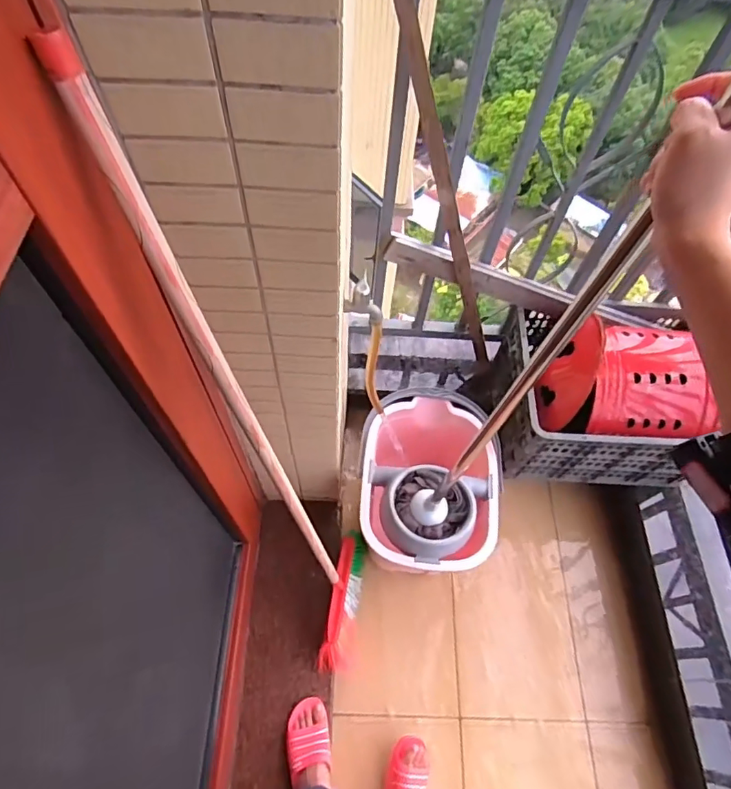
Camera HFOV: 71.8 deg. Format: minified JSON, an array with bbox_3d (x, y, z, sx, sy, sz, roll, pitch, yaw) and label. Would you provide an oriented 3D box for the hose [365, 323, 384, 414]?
[{"bbox_3d":[0.022,-0.043,1.012,0.042,0.289,0.032,-1,61,-3],"label":"hose"}]

